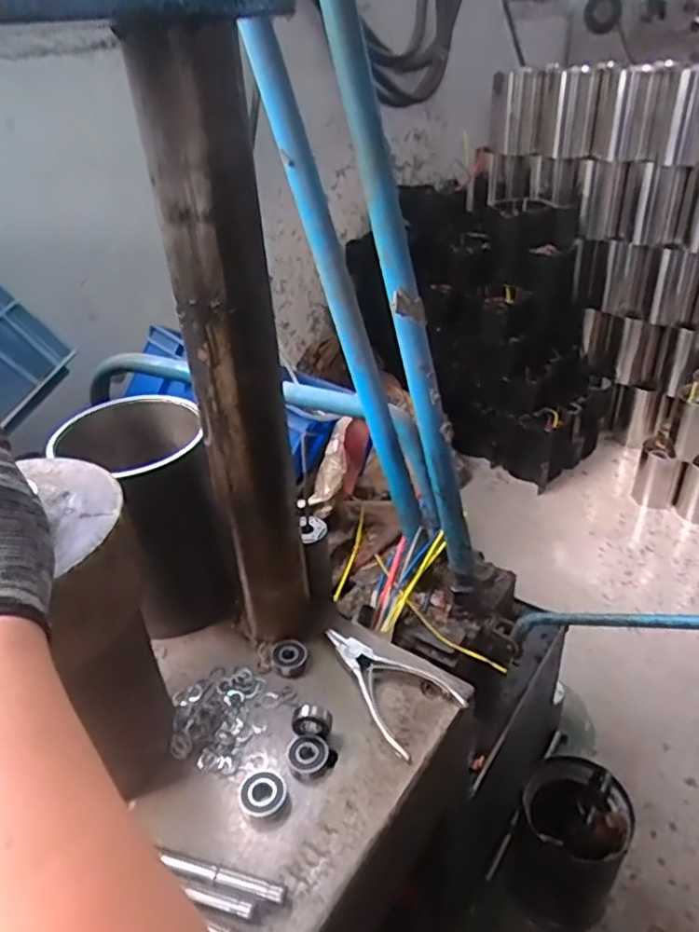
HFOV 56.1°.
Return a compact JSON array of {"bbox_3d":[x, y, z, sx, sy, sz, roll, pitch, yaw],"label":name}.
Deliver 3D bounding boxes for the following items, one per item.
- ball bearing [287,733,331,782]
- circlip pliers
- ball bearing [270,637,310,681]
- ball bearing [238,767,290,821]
[{"bbox_3d":[-0.030,0.218,0.493,0.030,0.013,0.030,-3,34,2],"label":"ball bearing"},{"bbox_3d":[0.030,0.174,0.545,0.071,0.013,0.124,-26,40,-29],"label":"circlip pliers"},{"bbox_3d":[-0.051,0.167,0.568,0.032,0.011,0.038,-7,34,-5],"label":"ball bearing"},{"bbox_3d":[-0.062,0.235,0.472,0.034,0.011,0.037,-3,34,2],"label":"ball bearing"}]

